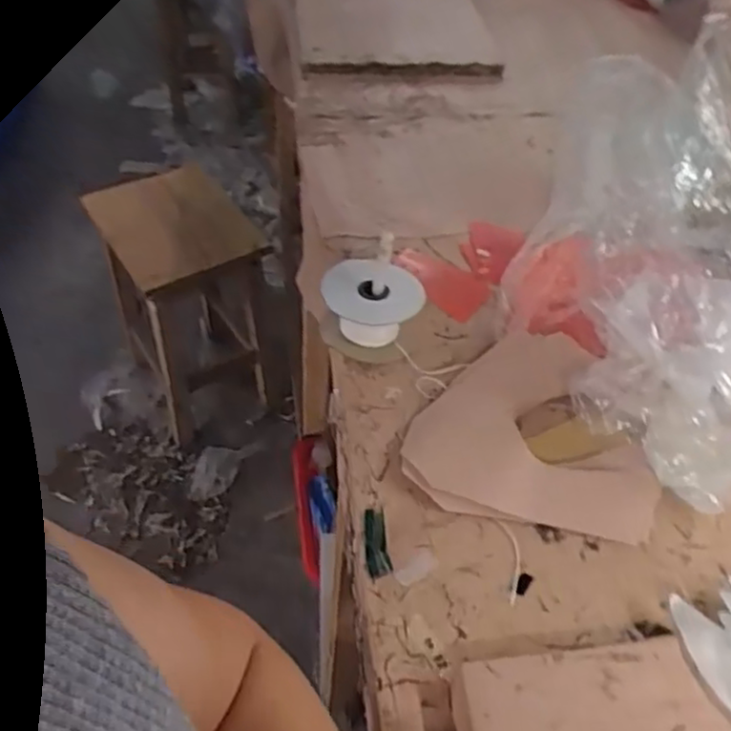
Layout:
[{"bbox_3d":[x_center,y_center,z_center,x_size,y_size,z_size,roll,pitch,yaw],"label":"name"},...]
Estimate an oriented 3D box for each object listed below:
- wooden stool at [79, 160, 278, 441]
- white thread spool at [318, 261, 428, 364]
[{"bbox_3d":[-0.365,-0.126,1.462,0.237,0.460,0.344,-22,52,-22],"label":"wooden stool"},{"bbox_3d":[0.005,-0.053,0.662,0.091,0.063,0.081,-5,47,-7],"label":"white thread spool"}]

